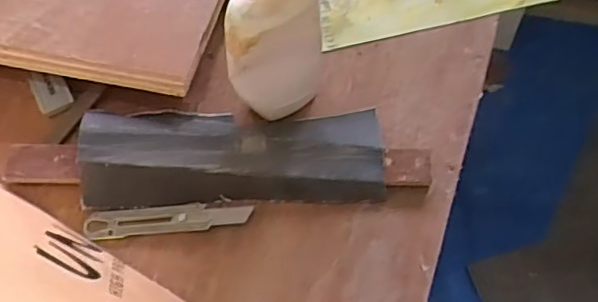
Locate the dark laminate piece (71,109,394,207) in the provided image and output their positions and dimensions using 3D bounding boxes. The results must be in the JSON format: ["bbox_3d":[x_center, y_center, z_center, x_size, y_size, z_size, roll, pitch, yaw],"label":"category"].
[{"bbox_3d":[-0.067,0.001,0.621,0.307,0.033,0.104,-1,65,-1],"label":"dark laminate piece"}]

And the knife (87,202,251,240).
[{"bbox_3d":[-0.134,0.068,0.609,0.167,0.009,0.029,-3,65,-2],"label":"knife"}]

